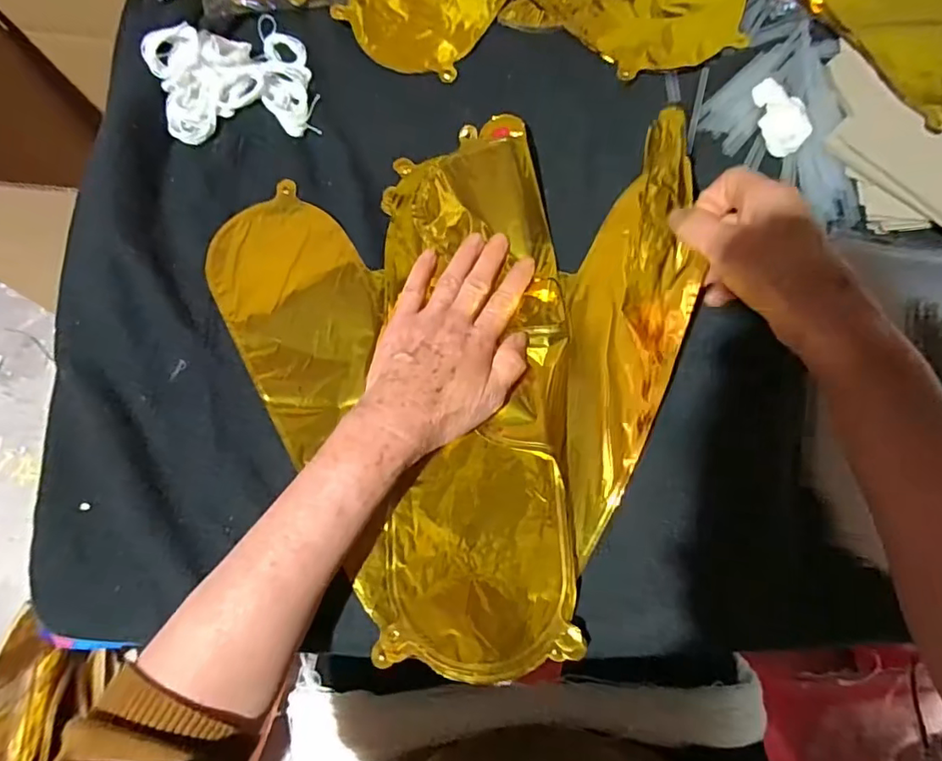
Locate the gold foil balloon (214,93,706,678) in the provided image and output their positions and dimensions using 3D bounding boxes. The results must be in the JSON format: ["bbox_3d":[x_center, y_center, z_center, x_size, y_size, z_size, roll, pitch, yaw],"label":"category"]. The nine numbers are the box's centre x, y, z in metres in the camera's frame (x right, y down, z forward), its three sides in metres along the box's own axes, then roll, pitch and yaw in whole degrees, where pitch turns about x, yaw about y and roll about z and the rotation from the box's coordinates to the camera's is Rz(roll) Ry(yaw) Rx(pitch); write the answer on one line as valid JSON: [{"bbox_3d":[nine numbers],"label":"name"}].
[{"bbox_3d":[0.022,-0.028,0.386,0.328,0.073,0.375,-27,74,-9],"label":"gold foil balloon"}]

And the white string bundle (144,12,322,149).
[{"bbox_3d":[-0.195,-0.249,0.456,0.122,0.044,0.109,-20,73,-7],"label":"white string bundle"}]

